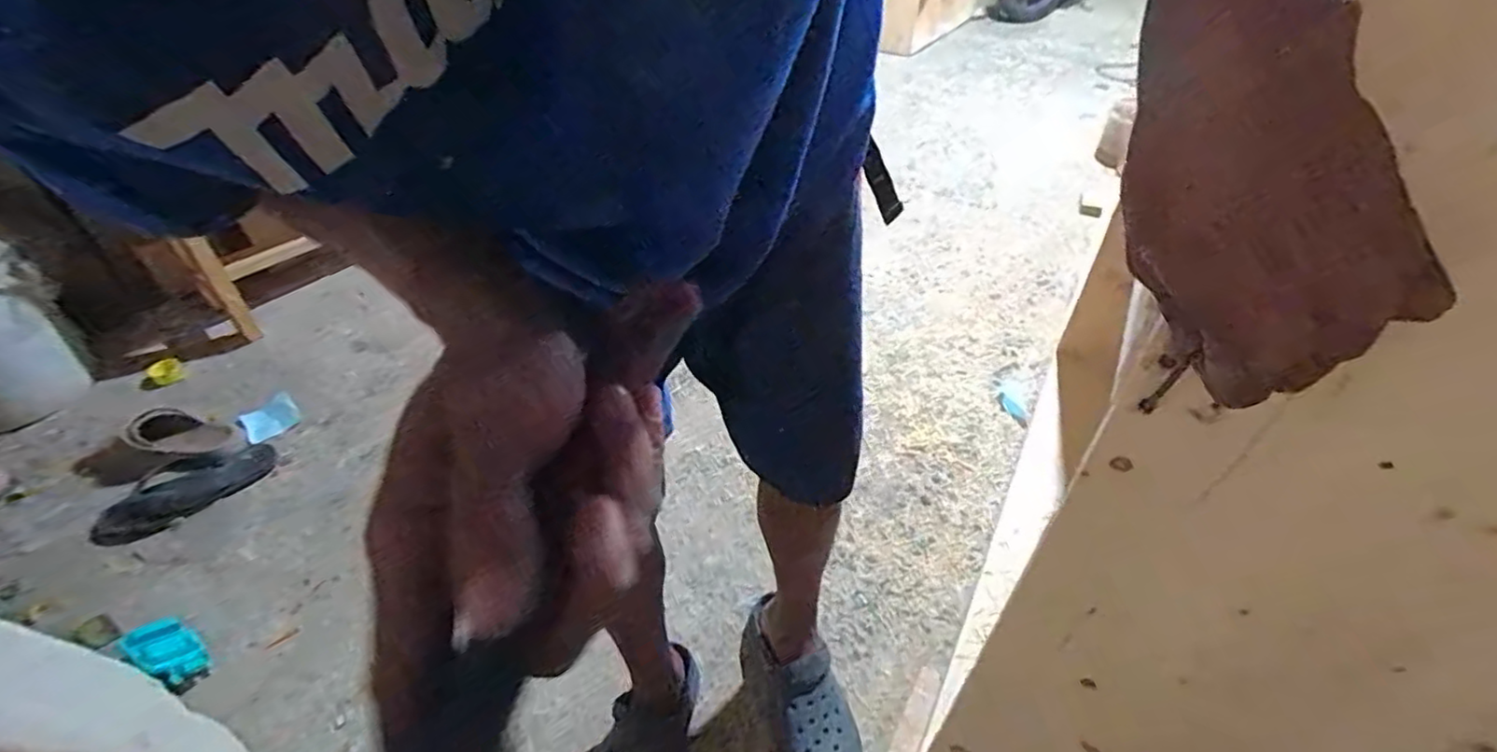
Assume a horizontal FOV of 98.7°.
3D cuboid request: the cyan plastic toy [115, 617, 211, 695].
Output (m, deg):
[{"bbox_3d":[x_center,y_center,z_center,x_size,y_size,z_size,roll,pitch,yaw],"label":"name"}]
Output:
[{"bbox_3d":[-0.878,0.415,0.973,0.154,0.054,0.068,21,42,20],"label":"cyan plastic toy"}]

